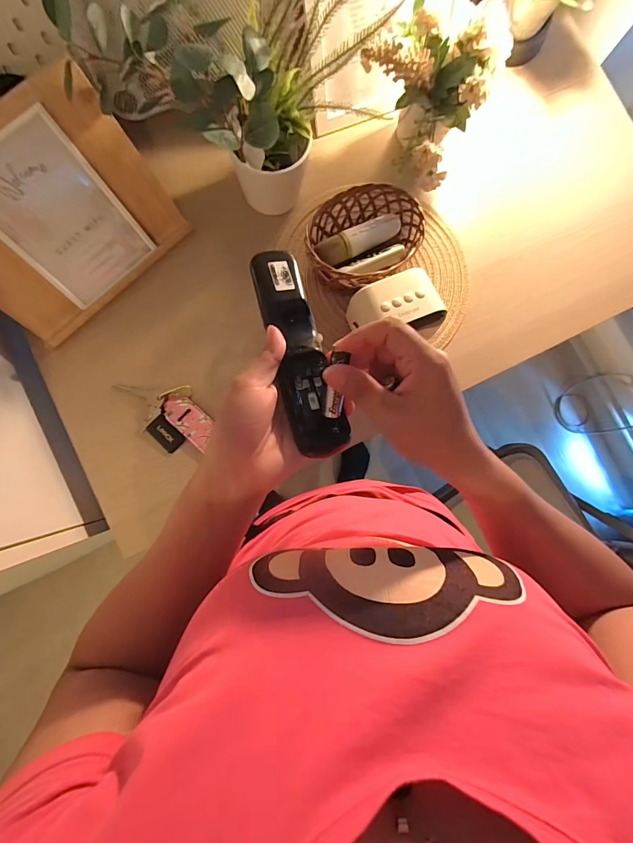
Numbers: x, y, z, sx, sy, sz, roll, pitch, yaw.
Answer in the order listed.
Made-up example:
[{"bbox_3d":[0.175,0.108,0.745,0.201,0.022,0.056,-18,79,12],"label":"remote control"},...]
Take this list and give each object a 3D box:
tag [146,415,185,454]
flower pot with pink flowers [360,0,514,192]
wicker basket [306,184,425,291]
[{"bbox_3d":[-0.206,0.017,0.521,0.048,0.008,0.031,44,83,1],"label":"tag"},{"bbox_3d":[0.136,-0.424,0.495,0.149,0.141,0.154,0,84,-4],"label":"flower pot with pink flowers"},{"bbox_3d":[0.062,-0.245,0.526,0.157,0.071,0.124,-31,87,-7],"label":"wicker basket"}]

